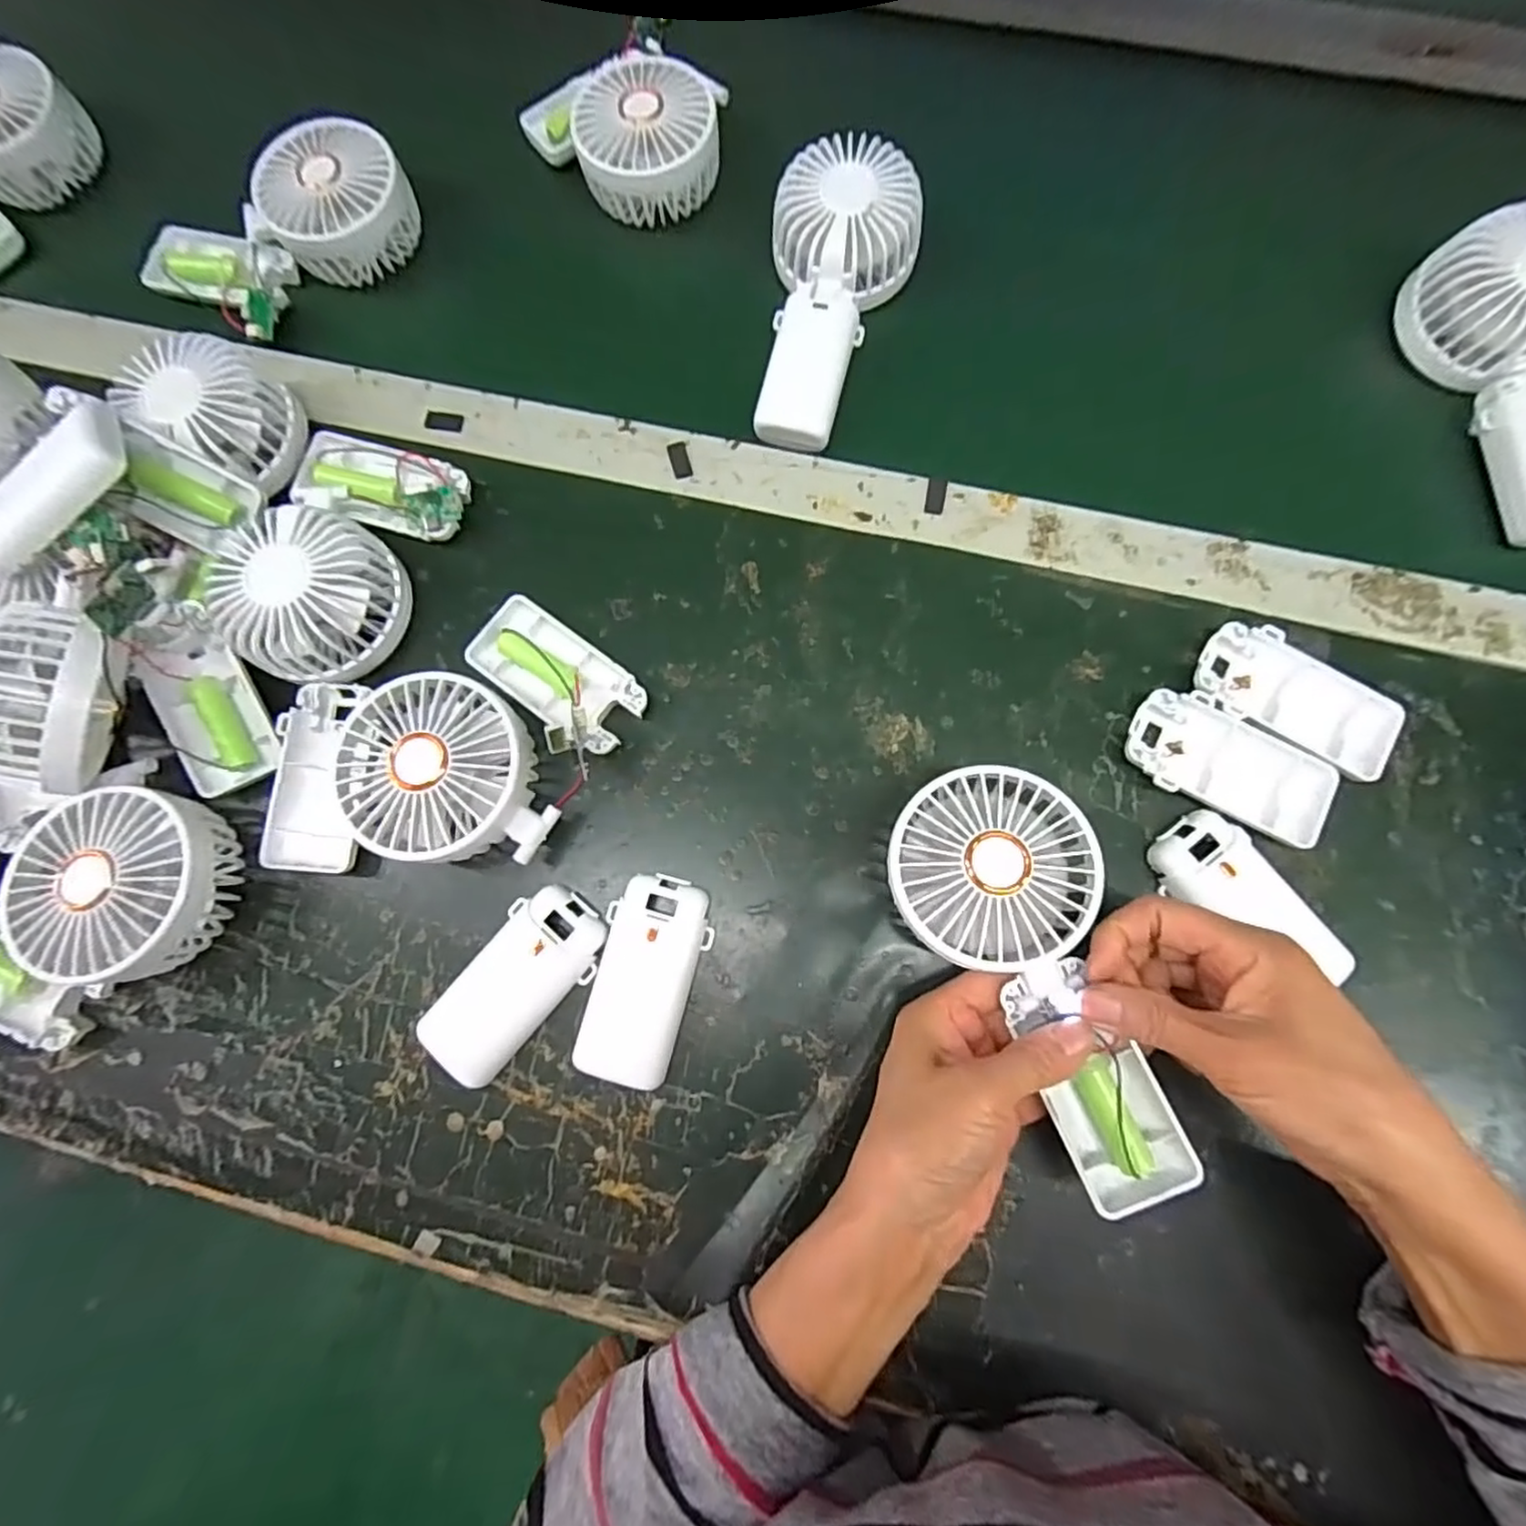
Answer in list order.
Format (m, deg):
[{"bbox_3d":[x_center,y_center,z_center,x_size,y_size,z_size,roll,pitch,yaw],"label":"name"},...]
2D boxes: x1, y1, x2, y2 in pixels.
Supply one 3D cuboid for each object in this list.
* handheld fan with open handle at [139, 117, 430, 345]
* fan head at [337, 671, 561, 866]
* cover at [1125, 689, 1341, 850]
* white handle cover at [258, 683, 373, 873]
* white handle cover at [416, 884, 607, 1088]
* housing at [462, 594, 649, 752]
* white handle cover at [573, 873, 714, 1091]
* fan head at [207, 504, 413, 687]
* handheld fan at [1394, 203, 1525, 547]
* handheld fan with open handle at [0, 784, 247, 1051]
[{"bbox_3d":[-0.308,-0.340,0.420,0.165,0.065,0.109,-33,79,-4],"label":"handheld fan with open handle"},{"bbox_3d":[-0.148,0.009,0.321,0.105,0.045,0.085,28,81,8],"label":"fan head"},{"bbox_3d":[0.227,0.002,0.326,0.095,0.015,0.050,24,80,7],"label":"cover"},{"bbox_3d":[-0.224,0.007,0.337,0.039,0.019,0.094,1,78,3],"label":"white handle cover"},{"bbox_3d":[-0.118,0.104,0.314,0.048,0.019,0.095,36,82,9],"label":"white handle cover"},{"bbox_3d":[-0.106,-0.043,0.346,0.093,0.016,0.048,38,82,9],"label":"housing"},{"bbox_3d":[-0.056,0.101,0.312,0.046,0.016,0.093,13,79,5],"label":"white handle cover"},{"bbox_3d":[-0.229,-0.086,0.336,0.082,0.038,0.083,0,78,2],"label":"fan head"},{"bbox_3d":[0.412,-0.214,0.355,0.084,0.043,0.181,5,79,4],"label":"handheld fan"},{"bbox_3d":[-0.329,0.078,0.309,0.162,0.045,0.089,-26,79,-3],"label":"handheld fan with open handle"}]

